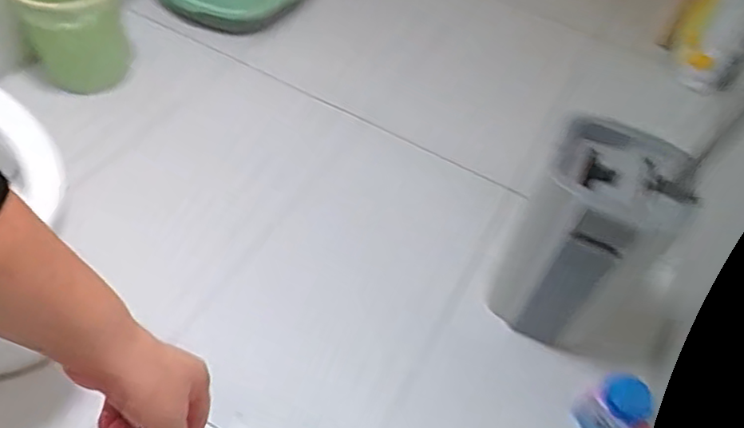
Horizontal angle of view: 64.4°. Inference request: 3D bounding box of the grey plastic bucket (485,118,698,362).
[{"bbox_3d":[0.358,0.086,1.024,0.226,0.443,0.176,28,52,19],"label":"grey plastic bucket"}]

